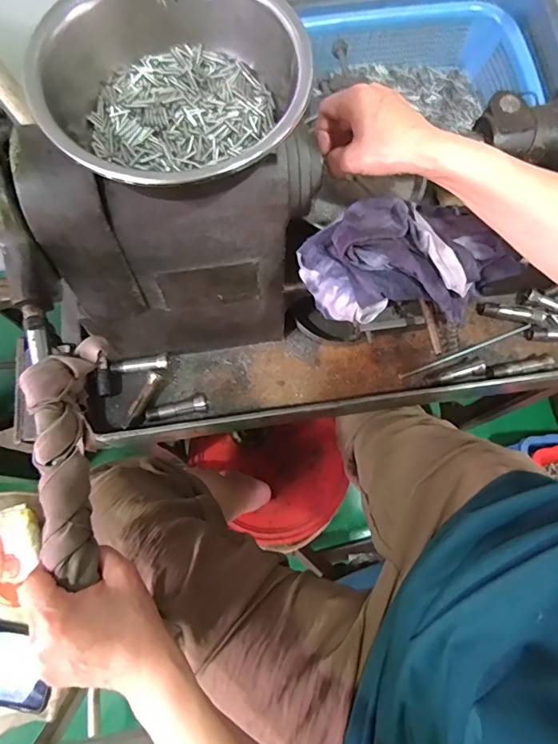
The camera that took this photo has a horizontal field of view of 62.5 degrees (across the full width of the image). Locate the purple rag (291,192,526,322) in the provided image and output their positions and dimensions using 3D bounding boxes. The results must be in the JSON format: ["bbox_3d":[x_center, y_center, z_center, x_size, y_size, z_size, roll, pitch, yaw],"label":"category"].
[{"bbox_3d":[0.098,-0.096,0.396,0.154,0.060,0.094,-2,74,-1],"label":"purple rag"}]

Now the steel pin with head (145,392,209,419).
[{"bbox_3d":[-0.125,0.044,0.571,0.076,0.022,0.022,-9,75,-3],"label":"steel pin with head"}]

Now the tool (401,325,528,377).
[{"bbox_3d":[0.245,-0.027,0.601,0.191,0.007,0.006,-20,75,-6],"label":"tool"}]

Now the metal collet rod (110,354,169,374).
[{"bbox_3d":[-0.175,-0.008,0.578,0.073,0.015,0.019,-10,75,-3],"label":"metal collet rod"}]

